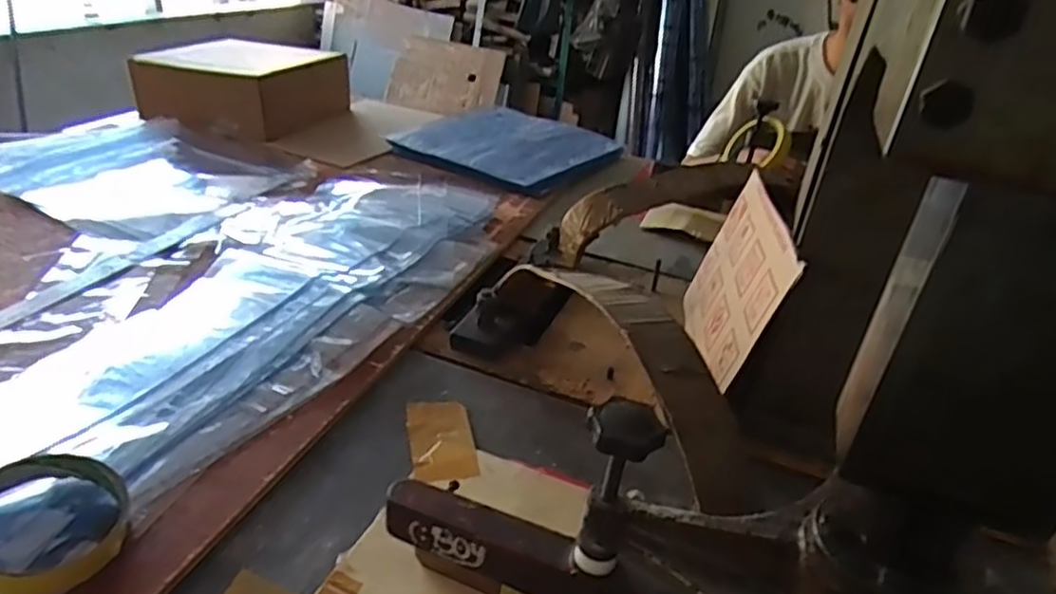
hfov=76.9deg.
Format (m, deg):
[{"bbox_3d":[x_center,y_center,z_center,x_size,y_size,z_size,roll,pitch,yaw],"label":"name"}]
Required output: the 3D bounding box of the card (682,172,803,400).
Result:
[{"bbox_3d":[0.192,-0.015,0.629,0.004,0.160,0.248,22,28,-3],"label":"card"}]

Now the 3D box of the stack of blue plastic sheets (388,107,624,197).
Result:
[{"bbox_3d":[-0.030,-0.263,1.139,0.296,0.032,0.307,24,35,27],"label":"stack of blue plastic sheets"}]

